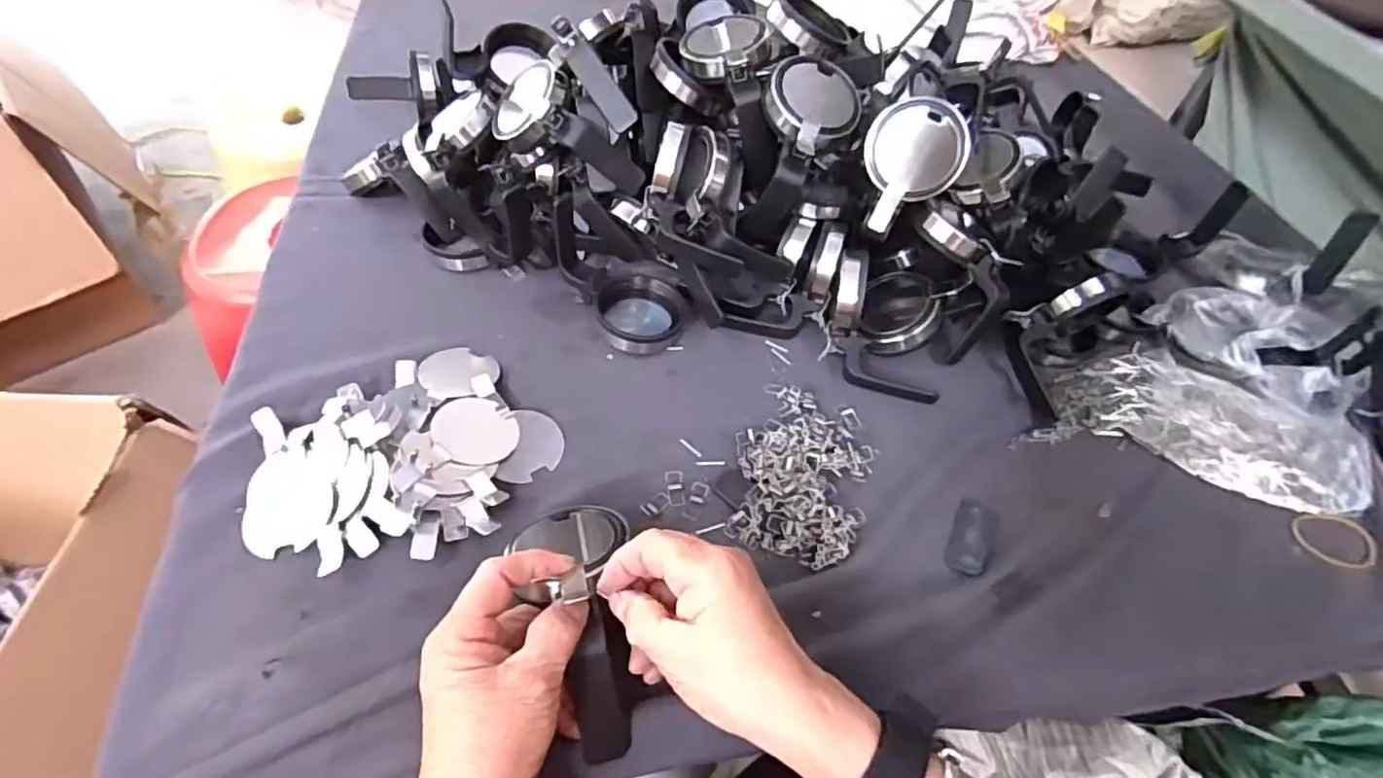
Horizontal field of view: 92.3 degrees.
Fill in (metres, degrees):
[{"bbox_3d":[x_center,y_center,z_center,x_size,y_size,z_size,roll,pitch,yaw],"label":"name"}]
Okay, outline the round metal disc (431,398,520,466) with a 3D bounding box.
[{"bbox_3d":[-0.147,0.028,0.452,0.057,0.004,0.050,40,49,16],"label":"round metal disc"}]

